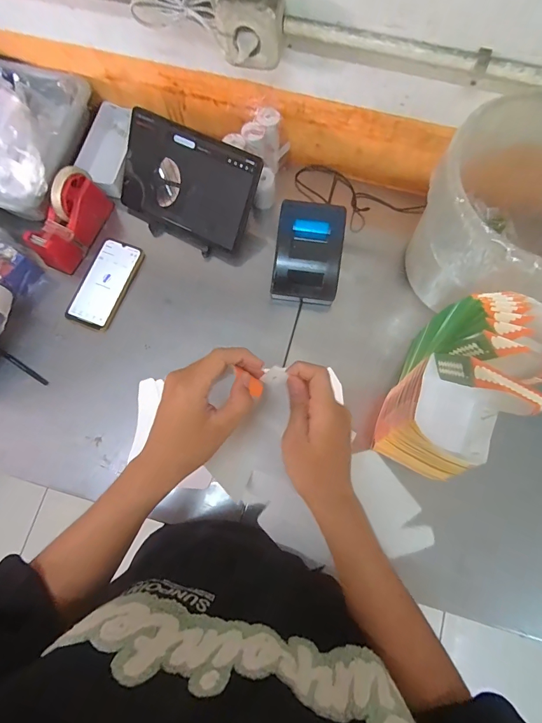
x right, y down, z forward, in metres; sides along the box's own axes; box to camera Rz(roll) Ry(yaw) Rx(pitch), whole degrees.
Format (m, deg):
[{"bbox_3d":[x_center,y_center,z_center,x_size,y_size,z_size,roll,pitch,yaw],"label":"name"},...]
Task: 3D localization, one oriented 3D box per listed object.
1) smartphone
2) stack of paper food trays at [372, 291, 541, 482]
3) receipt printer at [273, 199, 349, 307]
[{"bbox_3d":[-0.299,-0.143,0.679,0.089,0.014,0.170,21,77,6],"label":"smartphone"},{"bbox_3d":[0.253,0.041,0.486,0.131,0.203,0.218,31,79,8],"label":"stack of paper food trays"},{"bbox_3d":[0.063,-0.180,0.639,0.113,0.081,0.144,9,77,3],"label":"receipt printer"}]

